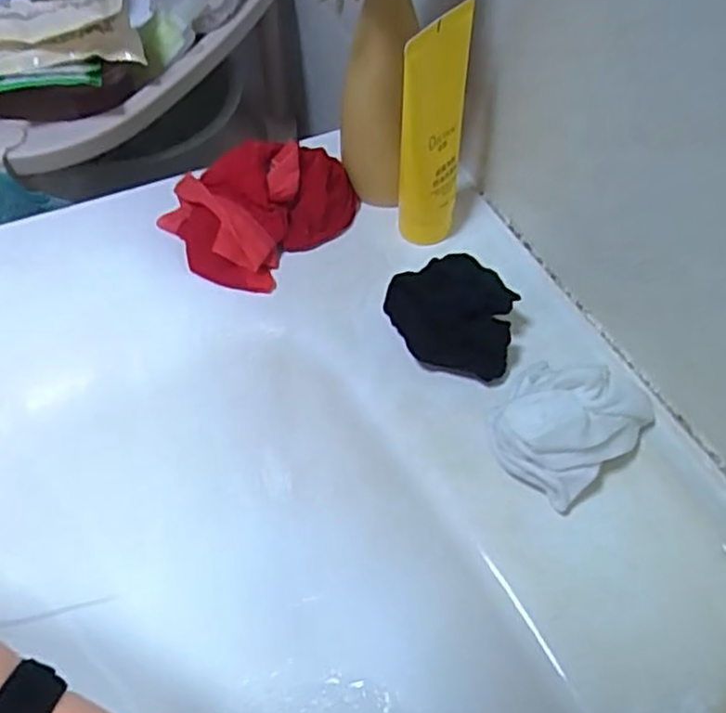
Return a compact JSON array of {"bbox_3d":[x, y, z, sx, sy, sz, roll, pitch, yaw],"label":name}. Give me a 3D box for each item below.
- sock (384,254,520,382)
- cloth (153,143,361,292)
[{"bbox_3d":[0.052,-0.024,0.433,0.076,0.044,0.068,7,55,0],"label":"sock"},{"bbox_3d":[-0.065,-0.101,0.489,0.127,0.053,0.088,-25,61,-20],"label":"cloth"}]

